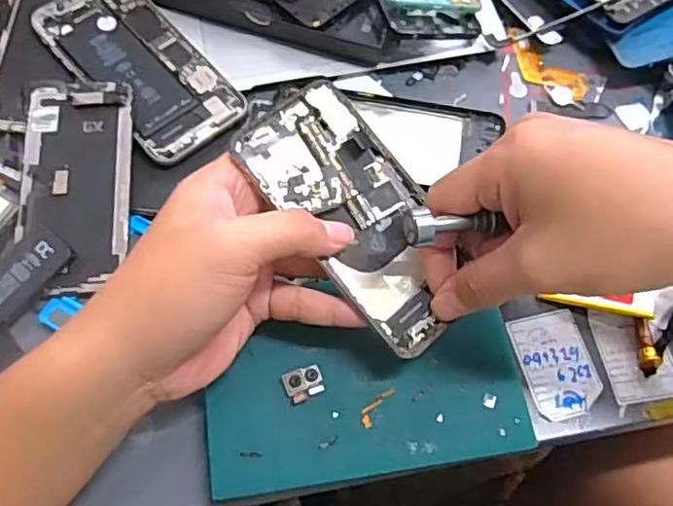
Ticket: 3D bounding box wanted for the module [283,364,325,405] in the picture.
[{"bbox_3d":[-0.017,0.068,0.325,0.020,0.004,0.016,-21,65,-10],"label":"module"}]

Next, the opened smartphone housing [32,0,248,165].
[{"bbox_3d":[-0.132,-0.128,0.417,0.075,0.005,0.149,-39,78,-21],"label":"opened smartphone housing"}]

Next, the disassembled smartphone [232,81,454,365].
[{"bbox_3d":[0.013,-0.020,0.319,0.068,0.014,0.140,-38,88,-16],"label":"disassembled smartphone"}]

